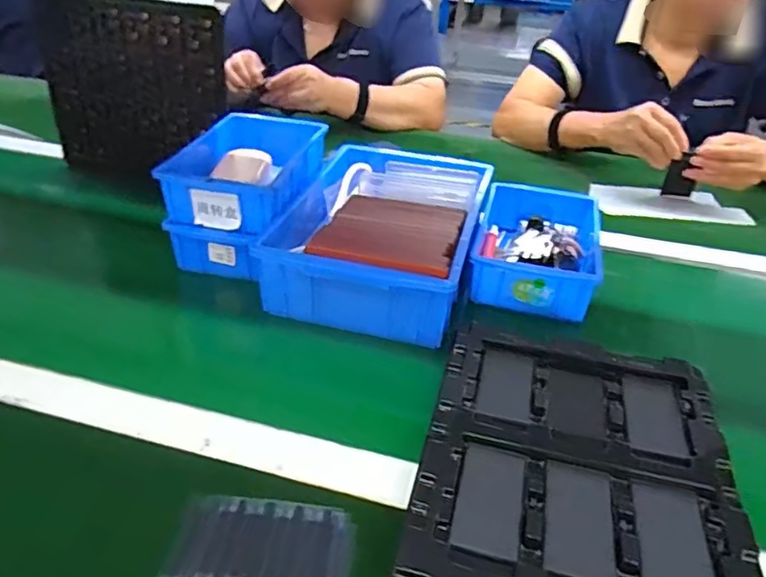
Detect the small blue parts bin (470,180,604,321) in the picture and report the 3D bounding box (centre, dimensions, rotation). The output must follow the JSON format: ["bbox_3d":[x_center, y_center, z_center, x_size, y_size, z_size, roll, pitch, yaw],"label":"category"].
[{"bbox_3d":[0.181,-0.053,0.677,0.129,0.054,0.203,11,36,12],"label":"small blue parts bin"}]

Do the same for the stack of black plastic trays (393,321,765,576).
[{"bbox_3d":[0.141,0.137,0.424,0.216,0.036,0.284,10,36,11],"label":"stack of black plastic trays"}]

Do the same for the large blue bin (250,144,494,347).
[{"bbox_3d":[0.005,-0.071,0.675,0.205,0.077,0.293,11,36,12],"label":"large blue bin"}]

